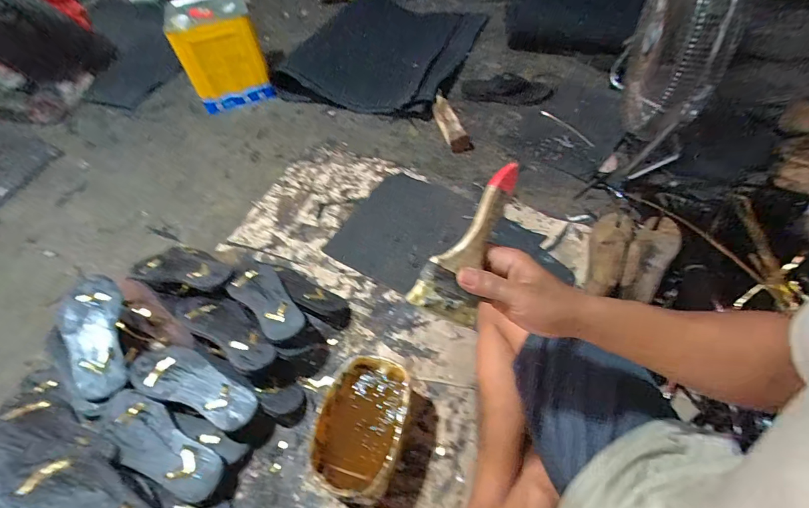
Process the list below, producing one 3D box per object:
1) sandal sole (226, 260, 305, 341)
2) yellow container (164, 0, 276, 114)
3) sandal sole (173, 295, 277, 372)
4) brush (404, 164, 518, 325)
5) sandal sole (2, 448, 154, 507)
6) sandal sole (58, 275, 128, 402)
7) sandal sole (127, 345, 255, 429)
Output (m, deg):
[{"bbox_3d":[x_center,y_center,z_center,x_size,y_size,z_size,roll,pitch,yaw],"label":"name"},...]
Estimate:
[{"bbox_3d":[-0.264,0.080,0.741,0.197,0.025,0.085,36,64,27],"label":"sandal sole"},{"bbox_3d":[-0.601,-0.678,1.295,0.243,0.255,0.282,-18,54,-9],"label":"yellow container"},{"bbox_3d":[-0.328,0.130,0.713,0.248,0.037,0.083,27,60,22],"label":"sandal sole"},{"bbox_3d":[0.070,-0.012,0.375,0.073,0.012,0.157,27,86,-18],"label":"brush"},{"bbox_3d":[-0.398,0.307,0.486,0.212,0.019,0.074,23,33,12],"label":"sandal sole"},{"bbox_3d":[-0.567,0.149,0.712,0.089,0.028,0.233,-12,64,-31],"label":"sandal sole"},{"bbox_3d":[-0.351,0.219,0.650,0.219,0.032,0.086,19,57,17],"label":"sandal sole"}]

